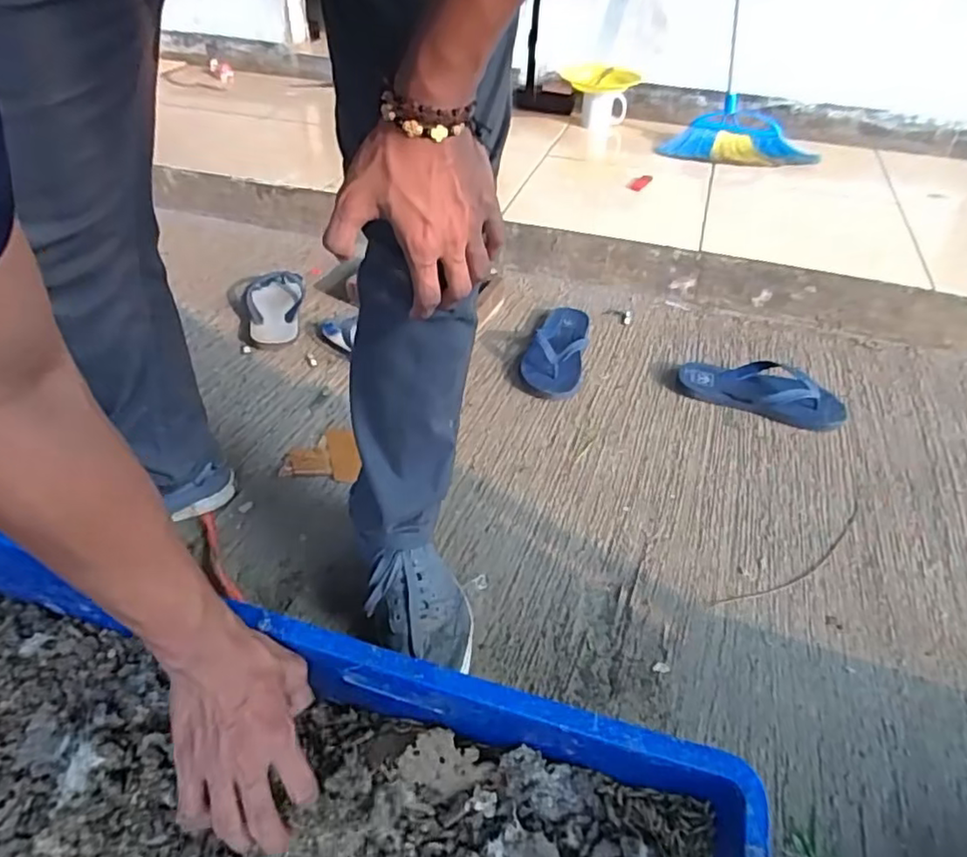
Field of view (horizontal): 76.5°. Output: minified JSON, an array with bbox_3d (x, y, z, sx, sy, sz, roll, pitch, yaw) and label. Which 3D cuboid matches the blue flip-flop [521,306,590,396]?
[{"bbox_3d":[0.136,-0.154,1.075,0.102,0.050,0.263,13,44,11],"label":"blue flip-flop"}]

